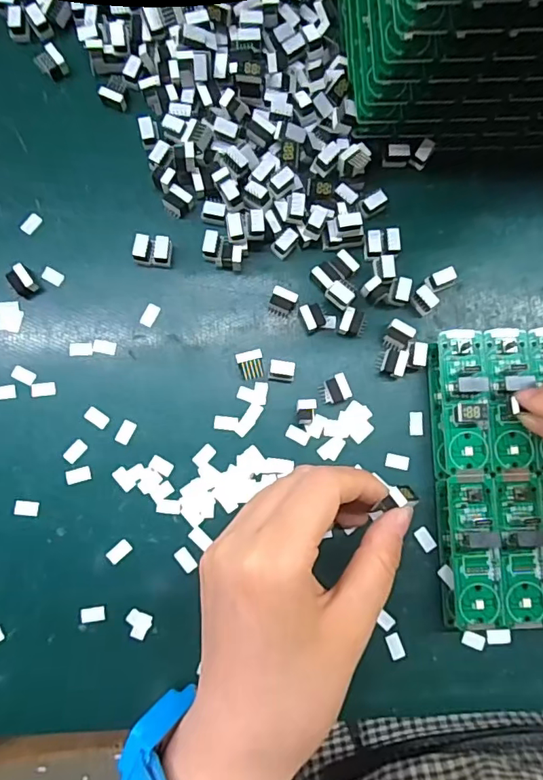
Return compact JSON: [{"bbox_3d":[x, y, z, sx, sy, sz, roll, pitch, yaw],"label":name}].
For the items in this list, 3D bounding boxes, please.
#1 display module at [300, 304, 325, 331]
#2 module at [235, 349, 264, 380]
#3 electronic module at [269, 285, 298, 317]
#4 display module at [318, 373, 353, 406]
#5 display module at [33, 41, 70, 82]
[{"bbox_3d":[0.020,-0.036,0.260,0.011,0.009,0.012,-23,85,-4],"label":"display module"},{"bbox_3d":[-0.010,-0.012,0.256,0.012,0.008,0.013,-10,84,-2],"label":"module"},{"bbox_3d":[0.006,-0.044,0.260,0.012,0.009,0.012,21,84,1],"label":"electronic module"},{"bbox_3d":[0.031,0.000,0.257,0.014,0.010,0.013,-19,85,-3],"label":"display module"},{"bbox_3d":[-0.114,-0.170,0.269,0.013,0.009,0.014,40,84,3],"label":"display module"}]

